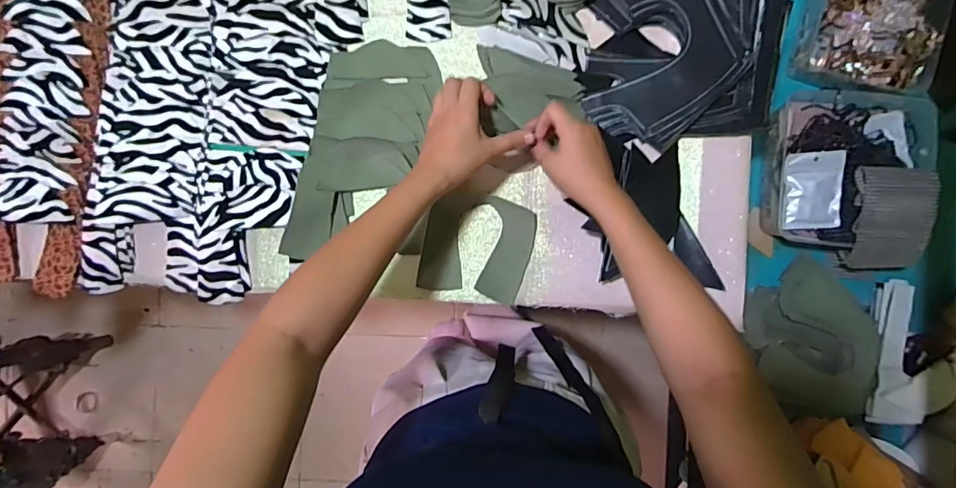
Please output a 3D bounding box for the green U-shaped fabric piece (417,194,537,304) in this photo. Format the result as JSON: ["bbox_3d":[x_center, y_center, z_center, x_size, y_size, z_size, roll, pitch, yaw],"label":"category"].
[{"bbox_3d":[0.000,0.003,0.576,0.125,0.007,0.117,10,91,0],"label":"green U-shaped fabric piece"}]

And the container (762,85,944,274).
[{"bbox_3d":[0.489,-0.086,0.640,0.197,0.076,0.234,6,91,0],"label":"container"}]

